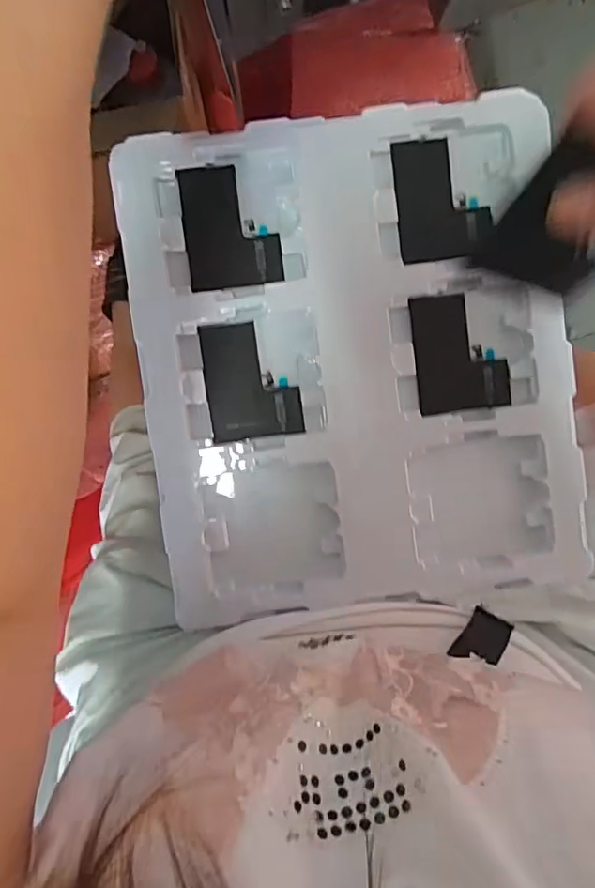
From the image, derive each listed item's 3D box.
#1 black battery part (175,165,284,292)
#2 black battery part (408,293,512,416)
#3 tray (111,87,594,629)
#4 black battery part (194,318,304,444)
[{"bbox_3d":[-0.043,-0.140,0.362,0.059,0.004,0.076,-8,94,-1],"label":"black battery part"},{"bbox_3d":[0.108,-0.060,0.370,0.061,0.004,0.076,-7,94,-1],"label":"black battery part"},{"bbox_3d":[0.038,-0.051,0.367,0.270,0.012,0.309,-8,94,-1],"label":"tray"},{"bbox_3d":[-0.030,-0.042,0.370,0.059,0.004,0.076,-8,94,-1],"label":"black battery part"}]

